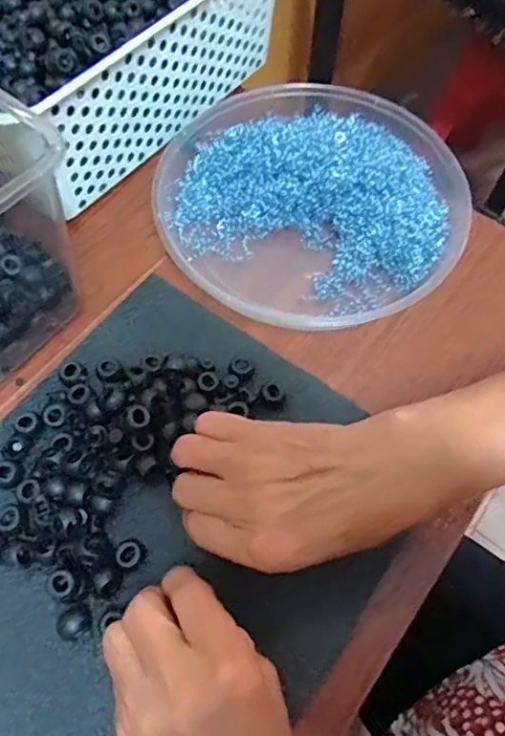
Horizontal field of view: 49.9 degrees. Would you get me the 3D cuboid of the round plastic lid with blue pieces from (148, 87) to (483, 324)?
[{"bbox_3d":[0.043,-0.133,0.426,0.221,0.031,0.215,-1,74,4],"label":"round plastic lid with blue pieces"}]

